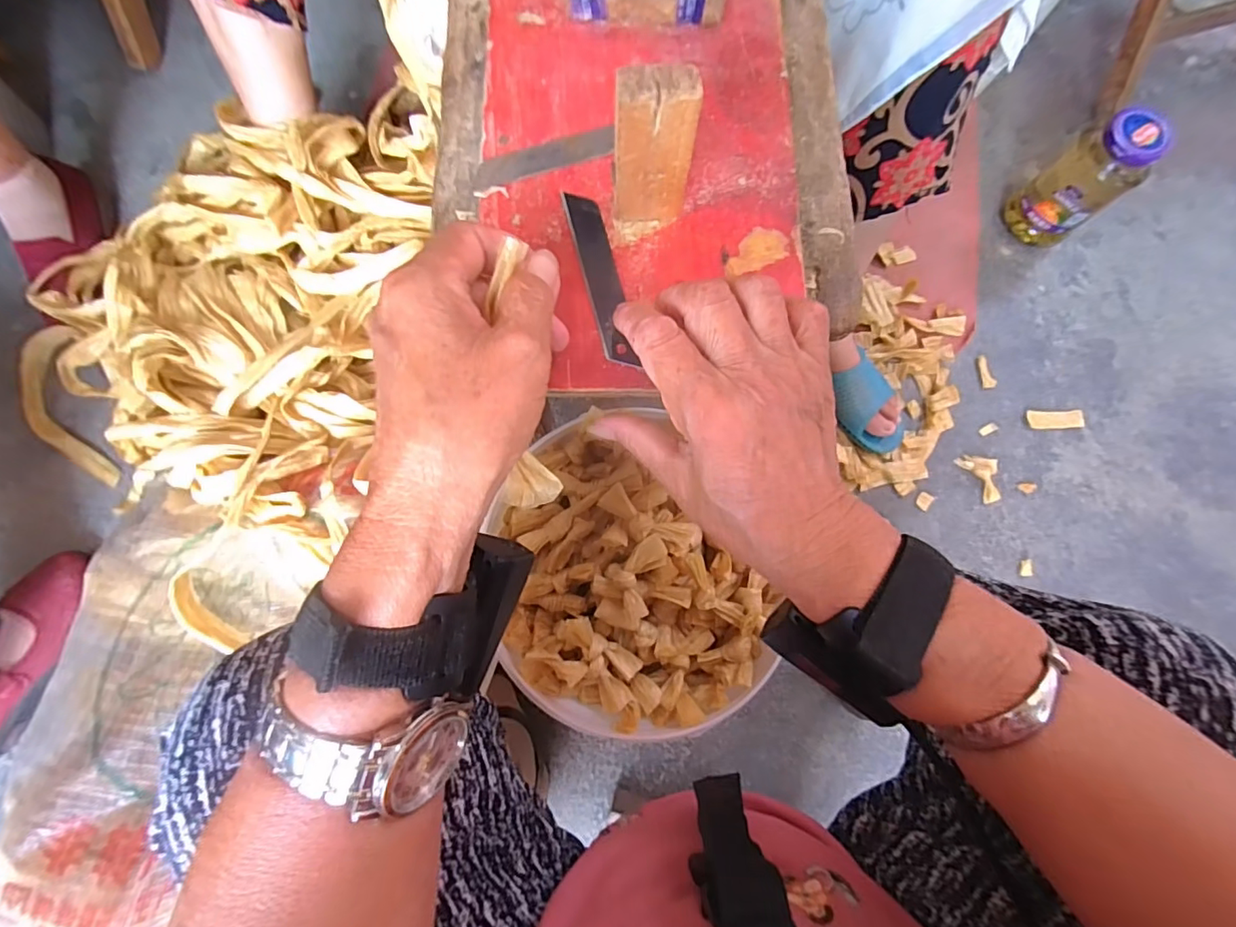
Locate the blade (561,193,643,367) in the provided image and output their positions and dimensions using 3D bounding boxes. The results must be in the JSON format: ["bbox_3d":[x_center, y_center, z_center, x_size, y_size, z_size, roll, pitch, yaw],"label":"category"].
[{"bbox_3d":[-0.009,-0.095,0.273,0.018,0.004,0.098,-12,78,-4],"label":"blade"}]

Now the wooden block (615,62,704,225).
[{"bbox_3d":[0.015,-0.141,0.244,0.034,0.071,0.017,-4,78,-3],"label":"wooden block"}]

